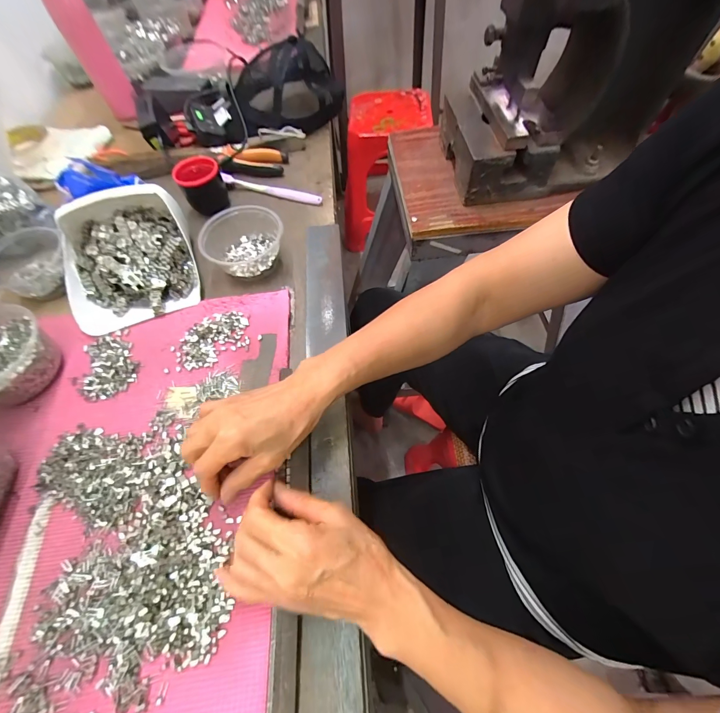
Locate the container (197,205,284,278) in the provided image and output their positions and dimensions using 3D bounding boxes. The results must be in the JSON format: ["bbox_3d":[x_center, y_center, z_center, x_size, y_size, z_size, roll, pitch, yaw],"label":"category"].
[{"bbox_3d":[-0.158,-0.156,0.462,0.104,0.056,0.104,-1,61,2],"label":"container"}]

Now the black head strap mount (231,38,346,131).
[{"bbox_3d":[-0.130,-0.495,0.609,0.190,0.095,0.220,-15,60,-4],"label":"black head strap mount"}]

